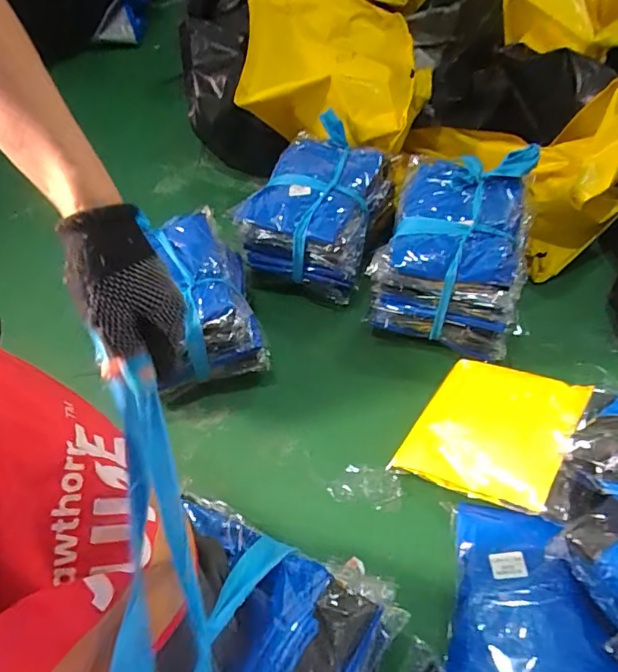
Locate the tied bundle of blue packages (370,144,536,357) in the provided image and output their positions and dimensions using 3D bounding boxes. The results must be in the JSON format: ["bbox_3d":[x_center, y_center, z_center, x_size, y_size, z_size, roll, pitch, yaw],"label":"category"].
[{"bbox_3d":[0.260,-0.154,0.907,0.237,0.169,0.309,15,56,16],"label":"tied bundle of blue packages"}]

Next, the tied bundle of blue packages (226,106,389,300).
[{"bbox_3d":[0.019,-0.257,0.996,0.238,0.147,0.282,15,56,16],"label":"tied bundle of blue packages"}]

